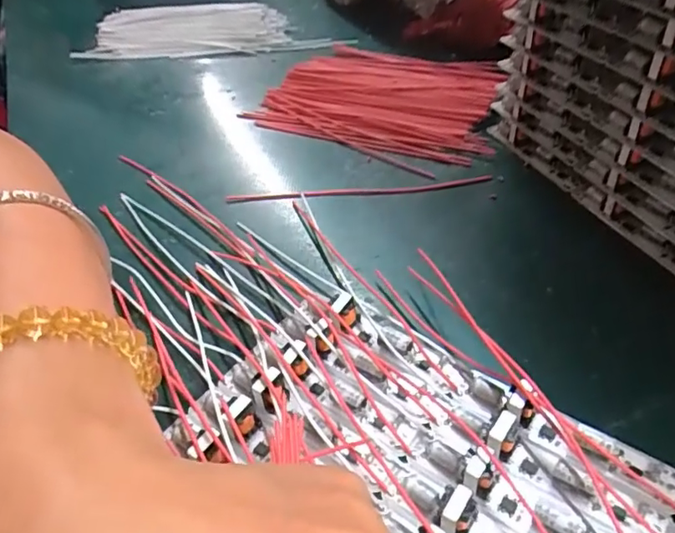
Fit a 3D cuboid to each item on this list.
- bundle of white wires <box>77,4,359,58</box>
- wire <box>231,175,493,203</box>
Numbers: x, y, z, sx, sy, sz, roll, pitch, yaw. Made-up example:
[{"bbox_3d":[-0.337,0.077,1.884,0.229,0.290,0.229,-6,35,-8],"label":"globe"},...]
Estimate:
[{"bbox_3d":[-0.107,-0.212,0.499,0.253,0.013,0.091,3,44,11],"label":"bundle of white wires"},{"bbox_3d":[0.010,-0.042,0.303,0.141,0.004,0.008,-3,43,5],"label":"wire"}]

